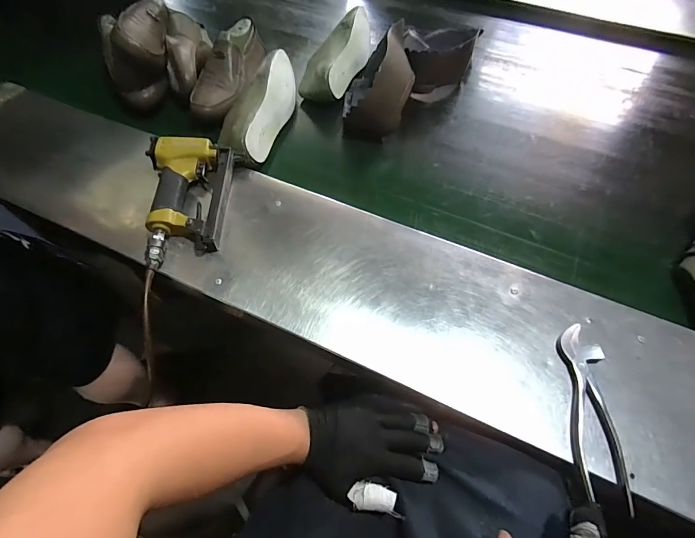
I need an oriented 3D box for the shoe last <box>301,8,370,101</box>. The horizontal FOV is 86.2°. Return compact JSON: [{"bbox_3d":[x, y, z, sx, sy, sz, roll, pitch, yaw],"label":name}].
[{"bbox_3d":[-0.019,-0.436,0.755,0.083,0.076,0.217,20,59,12],"label":"shoe last"}]

